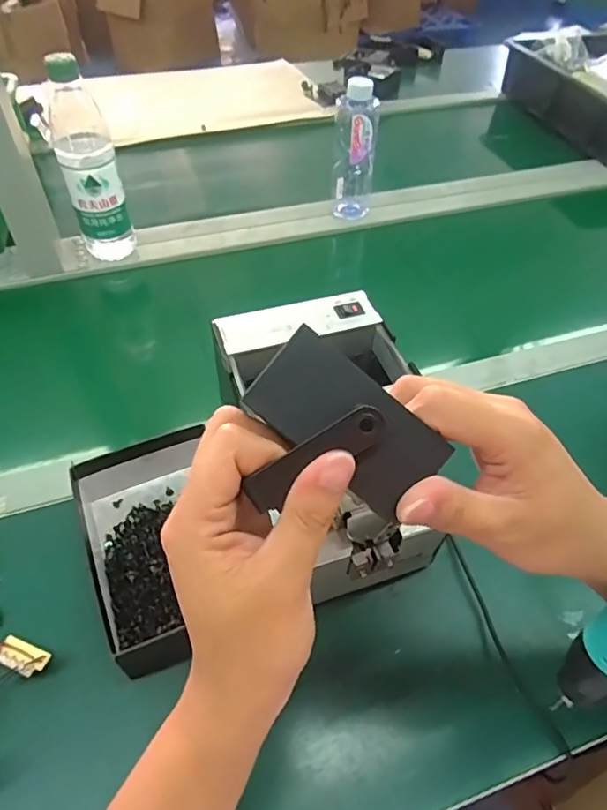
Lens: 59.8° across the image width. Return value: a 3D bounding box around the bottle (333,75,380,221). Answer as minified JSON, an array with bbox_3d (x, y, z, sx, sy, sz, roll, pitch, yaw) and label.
[{"bbox_3d":[0.070,-0.342,0.732,0.058,0.183,0.052,6,49,3],"label":"bottle"}]

